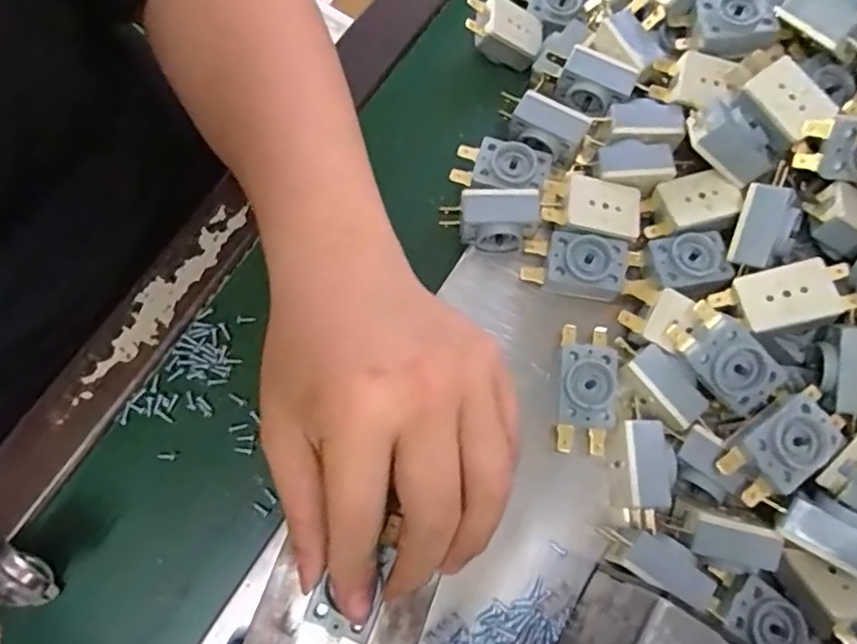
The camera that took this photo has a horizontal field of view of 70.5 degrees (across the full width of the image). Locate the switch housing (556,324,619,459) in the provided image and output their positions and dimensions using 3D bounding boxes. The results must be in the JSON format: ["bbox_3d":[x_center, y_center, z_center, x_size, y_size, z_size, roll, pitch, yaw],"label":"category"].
[{"bbox_3d":[0.072,0.030,0.278,0.024,0.016,0.059,7,73,1],"label":"switch housing"}]

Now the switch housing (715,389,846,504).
[{"bbox_3d":[0.144,0.051,0.249,0.049,0.015,0.028,-35,77,-10],"label":"switch housing"}]

